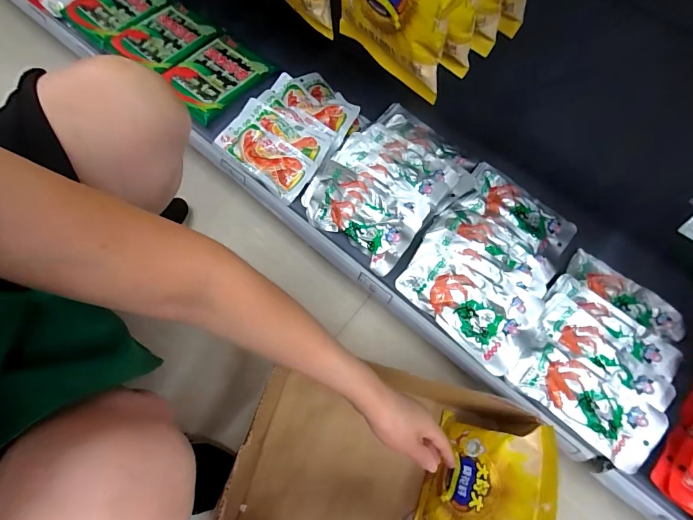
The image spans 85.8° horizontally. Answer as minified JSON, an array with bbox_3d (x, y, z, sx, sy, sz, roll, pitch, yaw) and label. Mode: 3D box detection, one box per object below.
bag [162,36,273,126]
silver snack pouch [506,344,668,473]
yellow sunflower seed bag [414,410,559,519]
[{"bbox_3d":[-0.246,-0.344,0.695,0.130,0.017,0.172,38,71,15],"label":"bag"},{"bbox_3d":[0.314,0.183,0.489,0.180,0.013,0.088,37,70,14],"label":"silver snack pouch"},{"bbox_3d":[0.176,0.293,0.488,0.041,0.185,0.163,40,59,-30],"label":"yellow sunflower seed bag"}]

